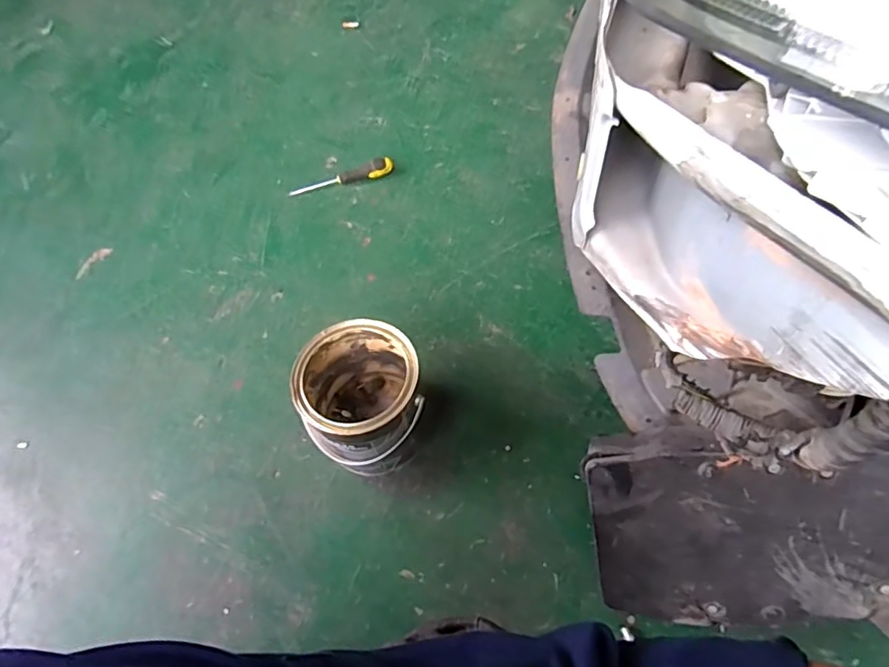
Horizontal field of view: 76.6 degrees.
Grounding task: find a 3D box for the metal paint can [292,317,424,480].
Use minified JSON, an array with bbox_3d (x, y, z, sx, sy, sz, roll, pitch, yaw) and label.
[{"bbox_3d":[-0.107,0.095,0.779,0.158,0.172,0.165,-26,59,-11],"label":"metal paint can"}]

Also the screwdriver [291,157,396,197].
[{"bbox_3d":[-0.202,-0.307,1.112,0.208,0.028,0.029,-16,58,-5],"label":"screwdriver"}]

